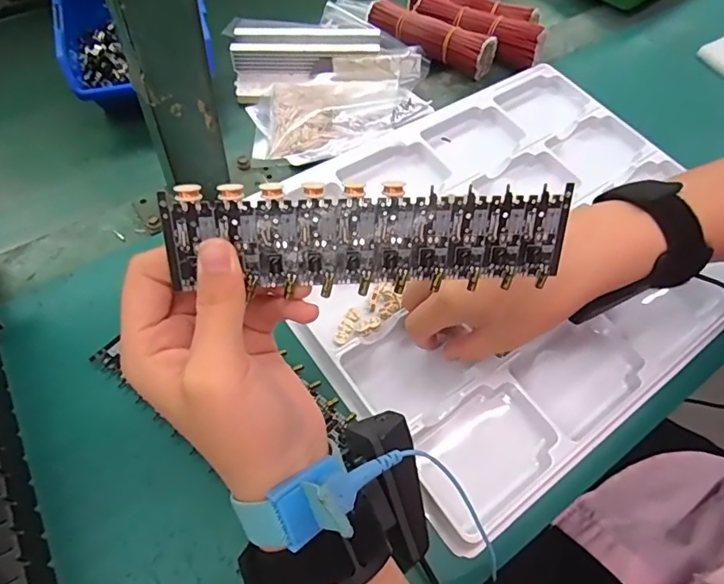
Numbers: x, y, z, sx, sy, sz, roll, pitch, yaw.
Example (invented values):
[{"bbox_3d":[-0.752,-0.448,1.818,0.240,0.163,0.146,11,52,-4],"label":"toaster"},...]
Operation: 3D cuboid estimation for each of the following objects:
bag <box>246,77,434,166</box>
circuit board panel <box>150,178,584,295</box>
[{"bbox_3d":[-0.020,-0.161,0.449,0.158,0.015,0.099,-7,60,-9],"label":"bag"},{"bbox_3d":[0.004,-0.021,0.204,0.160,0.045,0.004,-1,25,-7],"label":"circuit board panel"}]

